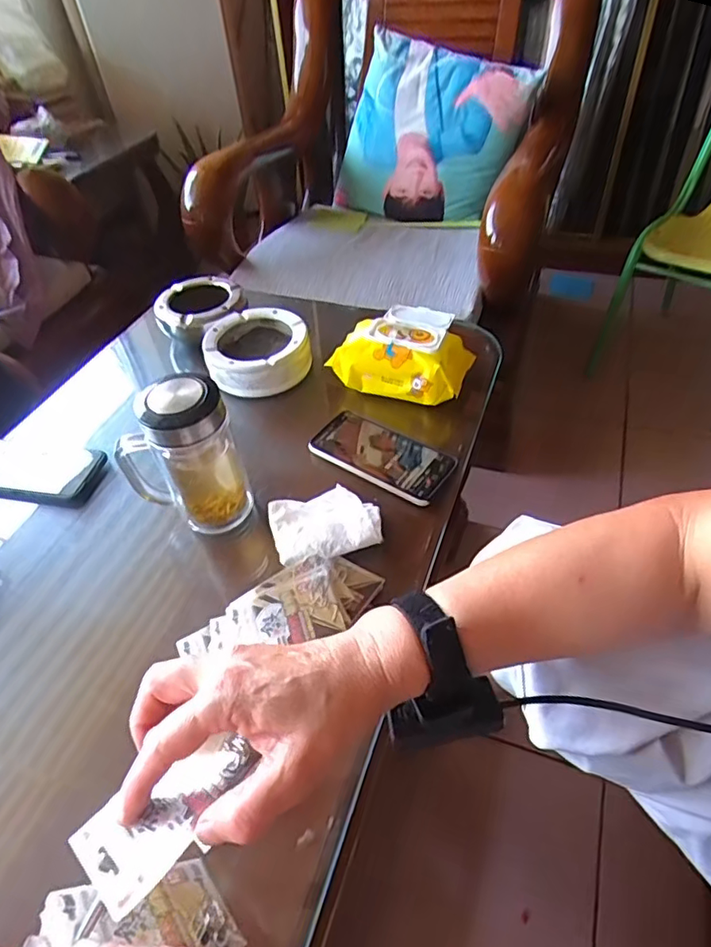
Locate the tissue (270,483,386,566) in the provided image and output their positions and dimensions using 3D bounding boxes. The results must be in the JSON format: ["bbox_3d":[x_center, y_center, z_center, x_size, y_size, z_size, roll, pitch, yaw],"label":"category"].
[{"bbox_3d":[-0.029,0.051,0.560,0.109,0.024,0.070,-13,47,-7],"label":"tissue"}]

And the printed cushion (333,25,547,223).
[{"bbox_3d":[0.155,-0.767,1.236,0.420,0.354,0.098,27,18,22],"label":"printed cushion"}]

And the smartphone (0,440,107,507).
[{"bbox_3d":[-0.385,-0.003,0.657,0.167,0.016,0.080,7,48,12],"label":"smartphone"}]

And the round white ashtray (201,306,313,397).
[{"bbox_3d":[-0.134,-0.174,0.761,0.141,0.049,0.142,-3,47,3],"label":"round white ashtray"}]

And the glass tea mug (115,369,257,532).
[{"bbox_3d":[-0.170,-0.009,0.543,0.105,0.165,0.068,-26,50,-18],"label":"glass tea mug"}]

